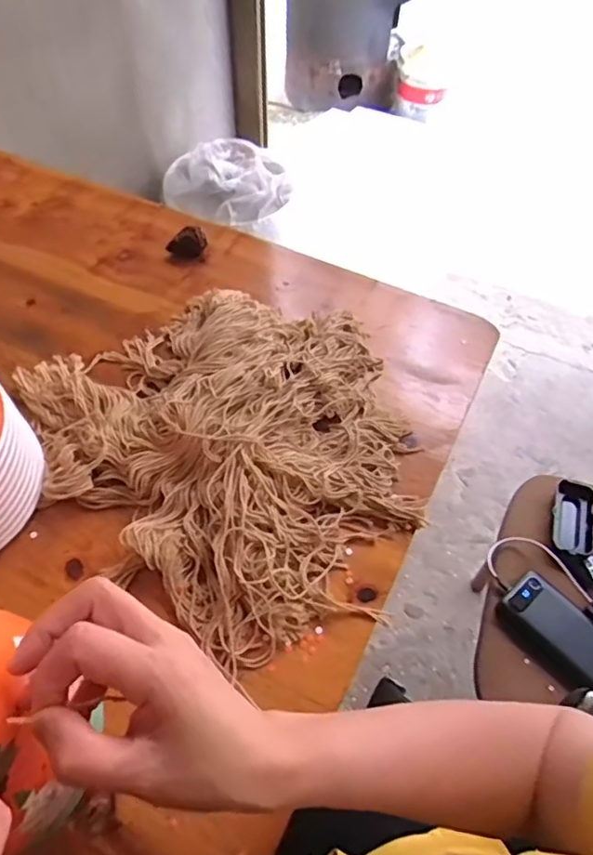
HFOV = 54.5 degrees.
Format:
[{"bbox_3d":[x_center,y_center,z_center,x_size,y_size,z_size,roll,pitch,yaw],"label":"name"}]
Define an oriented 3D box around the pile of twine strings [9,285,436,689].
[{"bbox_3d":[-0.057,0.009,0.494,0.319,0.045,0.338,-17,57,-14],"label":"pile of twine strings"}]

